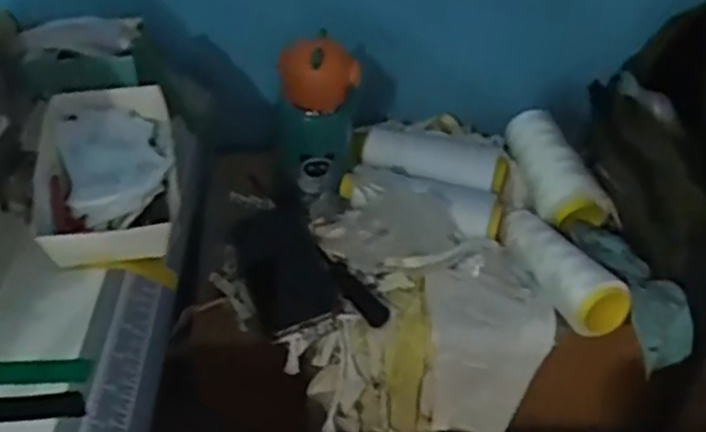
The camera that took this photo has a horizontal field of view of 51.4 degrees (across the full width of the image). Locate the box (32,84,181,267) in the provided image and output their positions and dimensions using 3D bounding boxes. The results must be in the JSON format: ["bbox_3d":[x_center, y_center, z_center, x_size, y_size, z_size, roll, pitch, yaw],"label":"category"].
[{"bbox_3d":[-0.187,-0.037,0.569,0.099,0.041,0.200,-8,38,-11],"label":"box"}]

